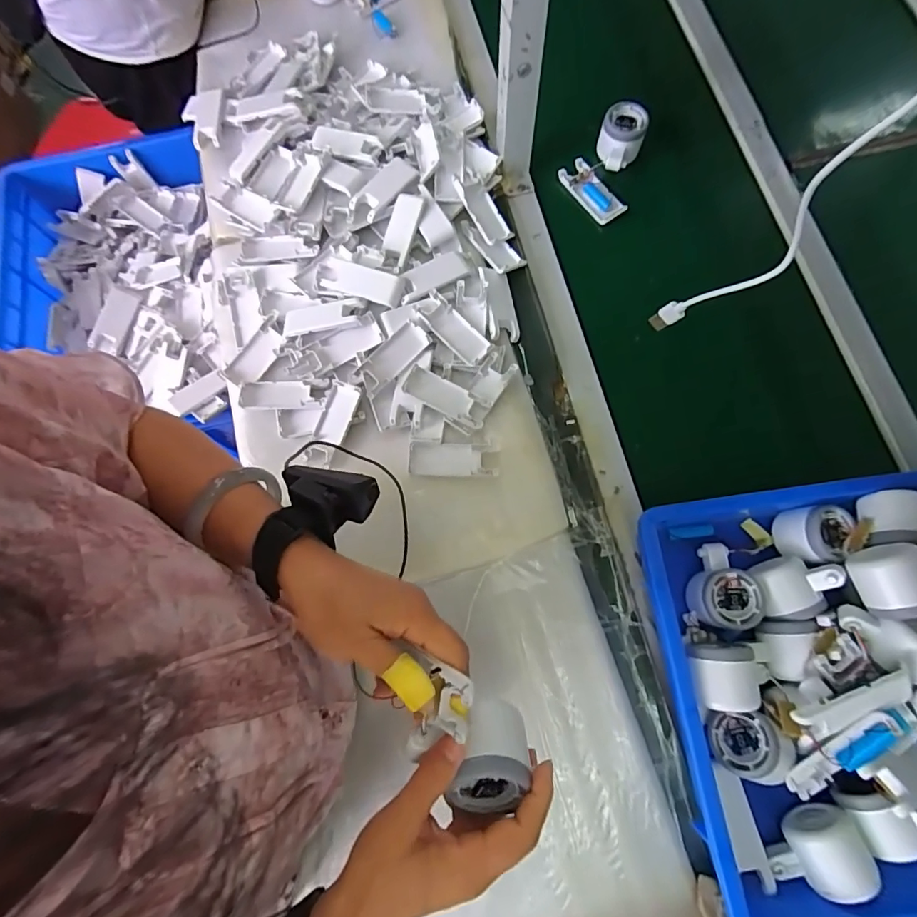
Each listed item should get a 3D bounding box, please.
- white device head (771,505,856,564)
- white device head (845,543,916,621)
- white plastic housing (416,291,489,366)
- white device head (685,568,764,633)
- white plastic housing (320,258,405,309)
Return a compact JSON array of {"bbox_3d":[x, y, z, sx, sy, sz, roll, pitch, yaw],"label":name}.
[{"bbox_3d":[0.369,0.081,0.503,0.059,0.054,0.055,0,76,1],"label":"white device head"},{"bbox_3d":[0.411,0.110,0.442,0.081,0.054,0.057,-21,75,-3],"label":"white device head"},{"bbox_3d":[-0.007,-0.156,0.587,0.038,0.027,0.096,-43,77,-9],"label":"white plastic housing"},{"bbox_3d":[0.270,0.133,0.494,0.058,0.045,0.083,1,74,3],"label":"white device head"},{"bbox_3d":[-0.119,-0.217,0.588,0.108,0.016,0.041,18,76,7],"label":"white plastic housing"}]

